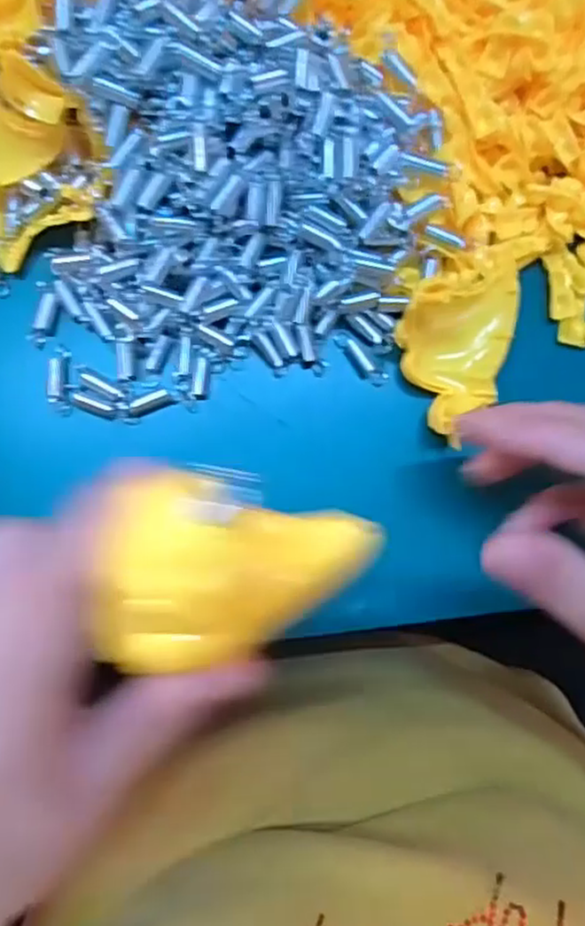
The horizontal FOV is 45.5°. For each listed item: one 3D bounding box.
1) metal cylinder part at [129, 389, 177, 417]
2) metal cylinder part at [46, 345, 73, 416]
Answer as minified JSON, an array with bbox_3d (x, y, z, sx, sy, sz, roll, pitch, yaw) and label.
[{"bbox_3d":[-0.059,-0.025,0.292,0.020,0.005,0.007,-25,88,-4],"label":"metal cylinder part"},{"bbox_3d":[-0.097,-0.035,0.289,0.008,0.009,0.029,-2,87,-3],"label":"metal cylinder part"}]

